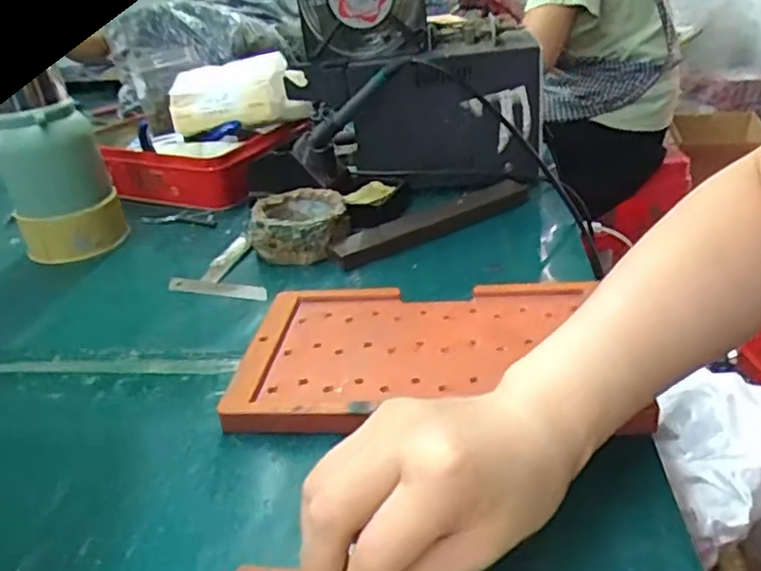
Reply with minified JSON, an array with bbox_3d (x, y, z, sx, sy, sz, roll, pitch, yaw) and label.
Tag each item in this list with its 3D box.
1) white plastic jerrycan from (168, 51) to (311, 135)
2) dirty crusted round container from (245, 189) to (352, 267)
[{"bbox_3d":[-0.163,-0.208,0.694,0.156,0.064,0.052,-4,29,7],"label":"white plastic jerrycan"},{"bbox_3d":[-0.074,-0.055,0.564,0.085,0.039,0.078,-5,28,2],"label":"dirty crusted round container"}]

